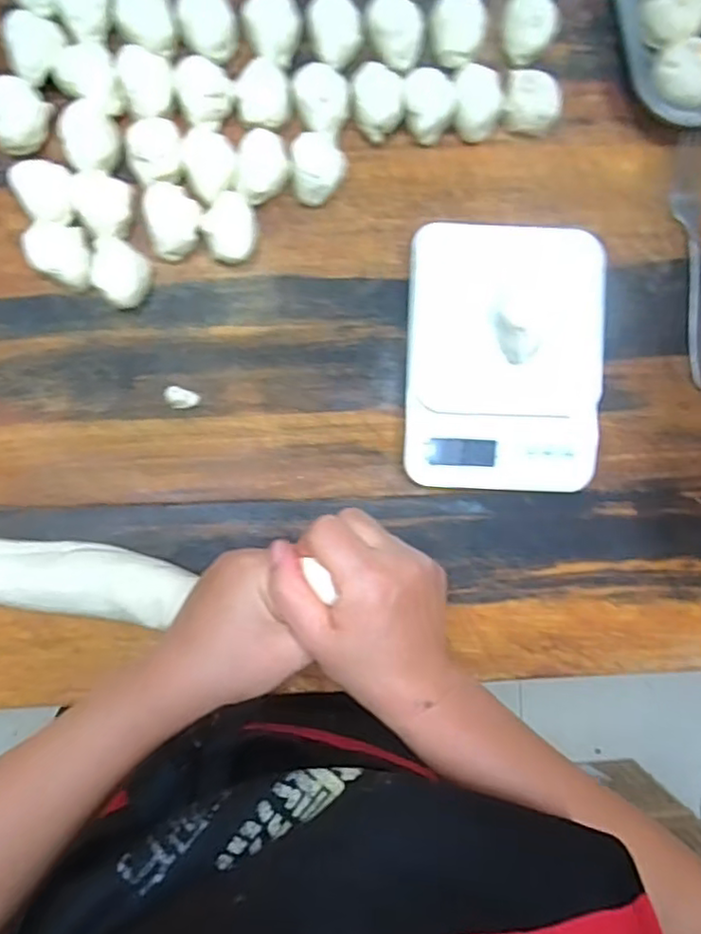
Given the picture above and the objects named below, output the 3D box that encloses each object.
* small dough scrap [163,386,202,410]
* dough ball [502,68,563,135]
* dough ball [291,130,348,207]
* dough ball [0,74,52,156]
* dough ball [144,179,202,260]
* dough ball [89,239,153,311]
[{"bbox_3d":[-0.132,-0.053,0.506,0.026,0.005,0.017,10,89,-3],"label":"small dough scrap"},{"bbox_3d":[0.140,-0.287,0.507,0.039,0.034,0.043,-5,90,-3],"label":"dough ball"},{"bbox_3d":[-0.024,-0.229,0.497,0.040,0.026,0.050,-4,90,-3],"label":"dough ball"},{"bbox_3d":[-0.246,-0.263,0.490,0.042,0.026,0.051,-7,90,-3],"label":"dough ball"},{"bbox_3d":[-0.135,-0.189,0.501,0.039,0.025,0.057,-17,91,-3],"label":"dough ball"},{"bbox_3d":[-0.176,-0.148,0.499,0.050,0.027,0.042,39,88,-2],"label":"dough ball"}]

